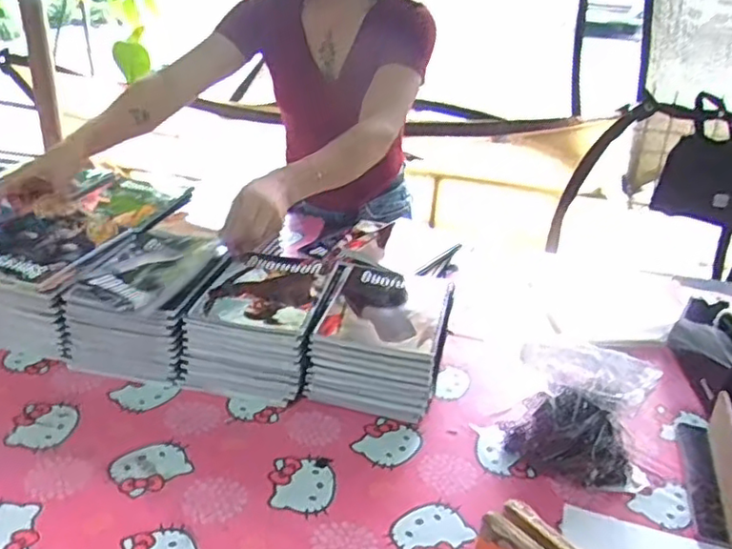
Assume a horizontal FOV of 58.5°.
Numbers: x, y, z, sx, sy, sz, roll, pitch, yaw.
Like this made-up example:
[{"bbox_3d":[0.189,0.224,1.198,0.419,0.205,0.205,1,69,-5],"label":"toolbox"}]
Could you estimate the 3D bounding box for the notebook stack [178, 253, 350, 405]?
[{"bbox_3d":[-0.134,0.069,0.908,0.166,0.110,0.212,10,28,9],"label":"notebook stack"}]

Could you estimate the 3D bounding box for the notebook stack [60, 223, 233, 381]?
[{"bbox_3d":[-0.294,0.026,0.944,0.164,0.128,0.245,9,28,7],"label":"notebook stack"}]

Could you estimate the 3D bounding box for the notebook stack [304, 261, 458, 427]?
[{"bbox_3d":[0.021,0.091,0.885,0.161,0.115,0.181,10,28,9],"label":"notebook stack"}]

